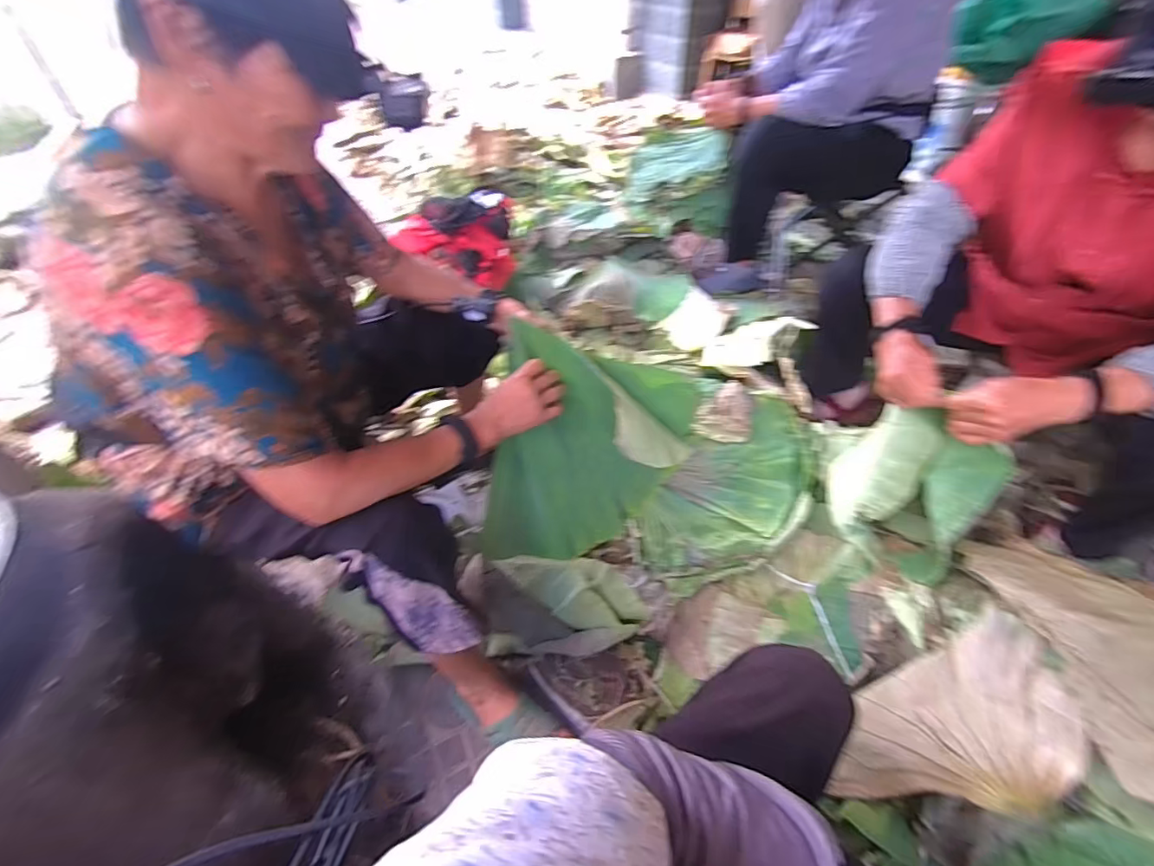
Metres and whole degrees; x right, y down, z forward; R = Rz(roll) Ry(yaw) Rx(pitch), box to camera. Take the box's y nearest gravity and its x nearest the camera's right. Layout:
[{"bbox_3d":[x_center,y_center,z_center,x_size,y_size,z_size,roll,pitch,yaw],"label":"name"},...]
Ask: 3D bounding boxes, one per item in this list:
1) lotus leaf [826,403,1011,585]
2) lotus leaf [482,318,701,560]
[{"bbox_3d":[0.528,0.096,0.832,0.203,0.251,0.124,30,54,29],"label":"lotus leaf"},{"bbox_3d":[0.025,0.023,0.759,0.276,0.217,0.264,4,46,8],"label":"lotus leaf"}]

